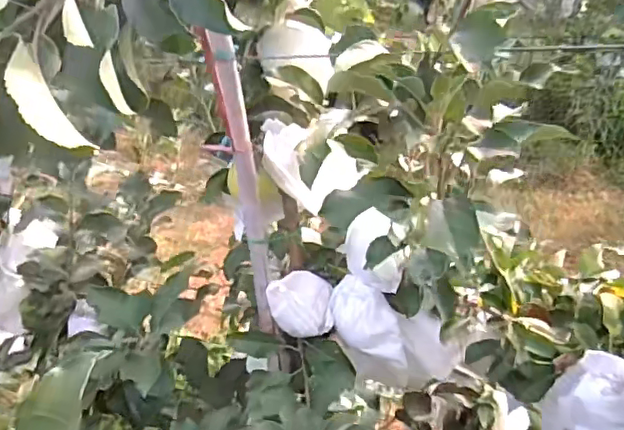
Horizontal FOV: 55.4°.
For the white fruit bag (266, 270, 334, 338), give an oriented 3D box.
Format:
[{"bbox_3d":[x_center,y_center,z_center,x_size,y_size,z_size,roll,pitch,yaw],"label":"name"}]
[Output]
[{"bbox_3d":[-0.014,0.115,0.784,0.082,0.070,0.058,-4,27,5],"label":"white fruit bag"}]

